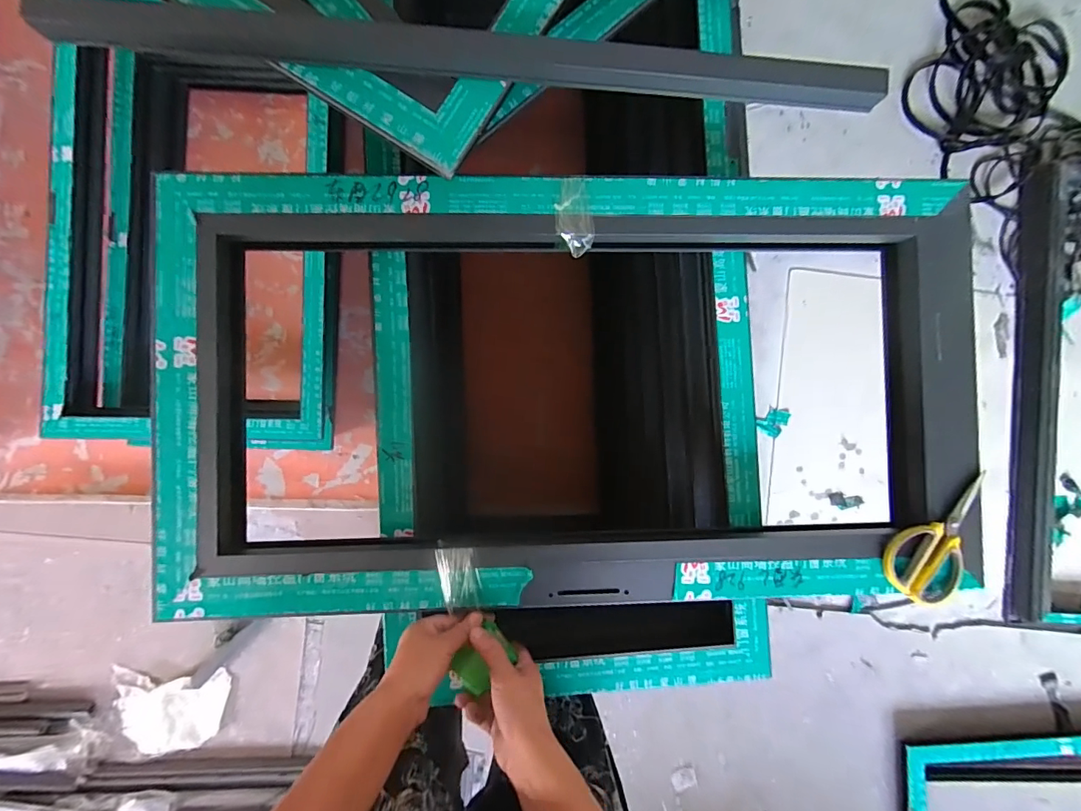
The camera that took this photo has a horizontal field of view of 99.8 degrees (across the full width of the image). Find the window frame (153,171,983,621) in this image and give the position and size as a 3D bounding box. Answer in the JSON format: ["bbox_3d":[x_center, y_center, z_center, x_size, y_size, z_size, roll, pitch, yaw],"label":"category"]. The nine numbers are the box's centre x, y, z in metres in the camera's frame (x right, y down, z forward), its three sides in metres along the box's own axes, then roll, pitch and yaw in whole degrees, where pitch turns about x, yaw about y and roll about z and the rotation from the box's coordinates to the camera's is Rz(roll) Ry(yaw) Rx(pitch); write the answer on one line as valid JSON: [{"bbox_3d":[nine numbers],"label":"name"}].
[{"bbox_3d":[0.045,-0.017,0.538,0.910,0.082,0.484,-1,89,-4],"label":"window frame"}]

